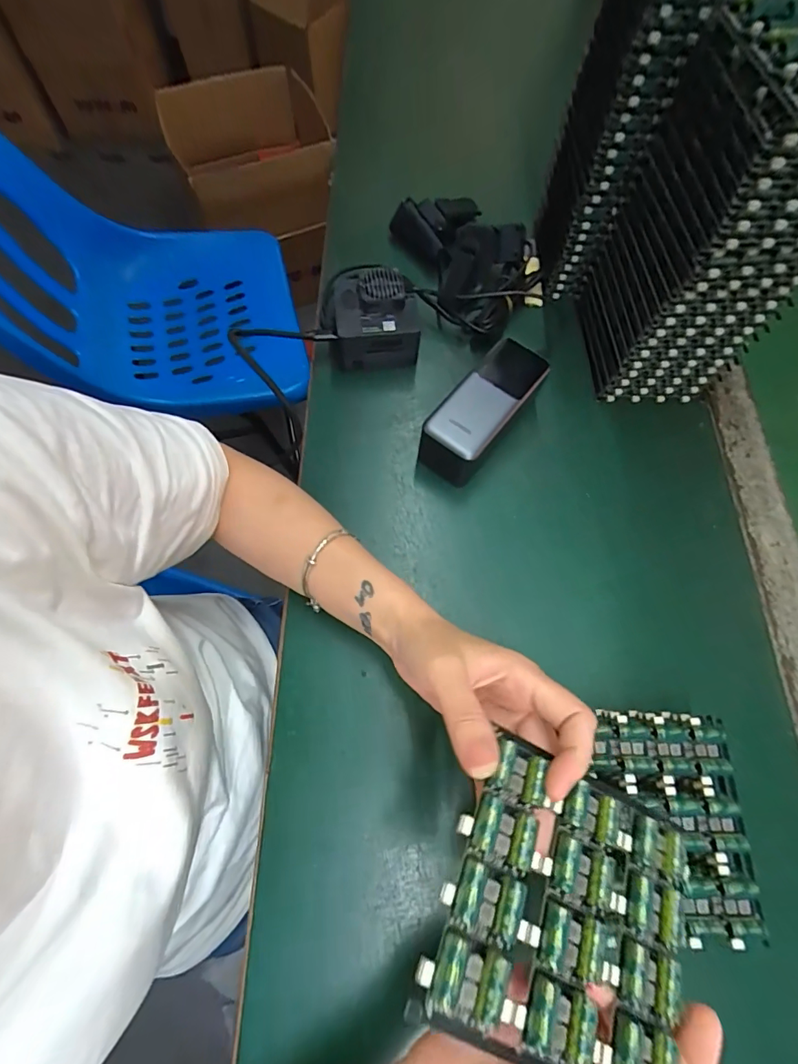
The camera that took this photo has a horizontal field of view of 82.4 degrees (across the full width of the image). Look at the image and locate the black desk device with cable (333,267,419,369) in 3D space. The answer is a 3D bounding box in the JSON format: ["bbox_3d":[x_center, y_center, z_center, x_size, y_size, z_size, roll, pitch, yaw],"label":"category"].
[{"bbox_3d":[-0.021,-0.204,0.437,0.082,0.066,0.073,-6,69,-5],"label":"black desk device with cable"}]

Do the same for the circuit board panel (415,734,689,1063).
[{"bbox_3d":[0.075,0.164,0.197,0.115,0.011,0.104,32,59,-7],"label":"circuit board panel"}]

